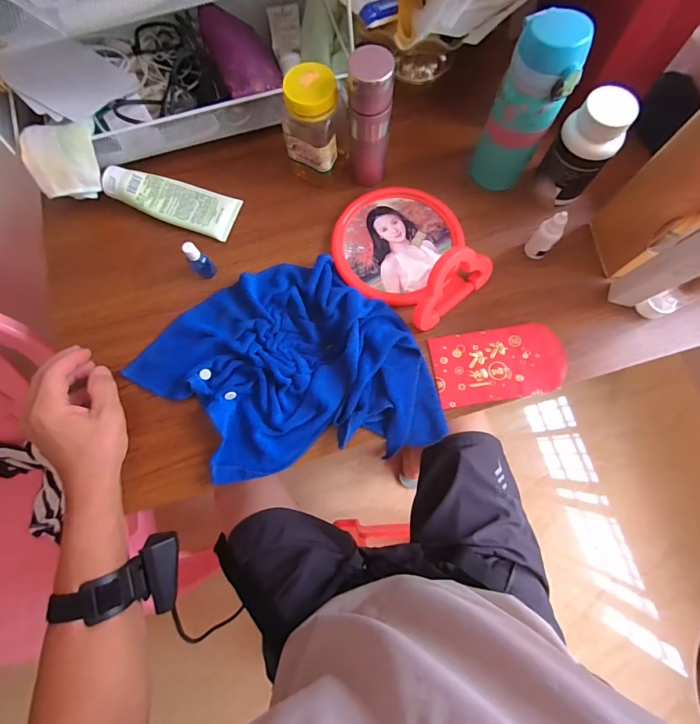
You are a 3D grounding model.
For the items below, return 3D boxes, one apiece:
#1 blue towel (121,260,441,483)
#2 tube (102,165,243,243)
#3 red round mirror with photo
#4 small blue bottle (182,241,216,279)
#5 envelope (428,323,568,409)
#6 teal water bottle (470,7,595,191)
[{"bbox_3d":[-0.070,0.001,0.413,0.307,0.030,0.218,-10,78,-2],"label":"blue towel"},{"bbox_3d":[-0.216,-0.199,0.462,0.152,0.028,0.057,17,78,3],"label":"tube"},{"bbox_3d":[0.064,-0.135,0.423,0.143,0.067,0.173,-40,81,-8],"label":"red round mirror with photo"},{"bbox_3d":[-0.170,-0.114,0.433,0.022,0.055,0.019,-38,80,-8],"label":"small blue bottle"},{"bbox_3d":[0.163,0.002,0.423,0.138,0.007,0.079,-9,76,1],"label":"envelope"},{"bbox_3d":[0.178,-0.258,0.398,0.063,0.156,0.052,21,78,4],"label":"teal water bottle"}]

